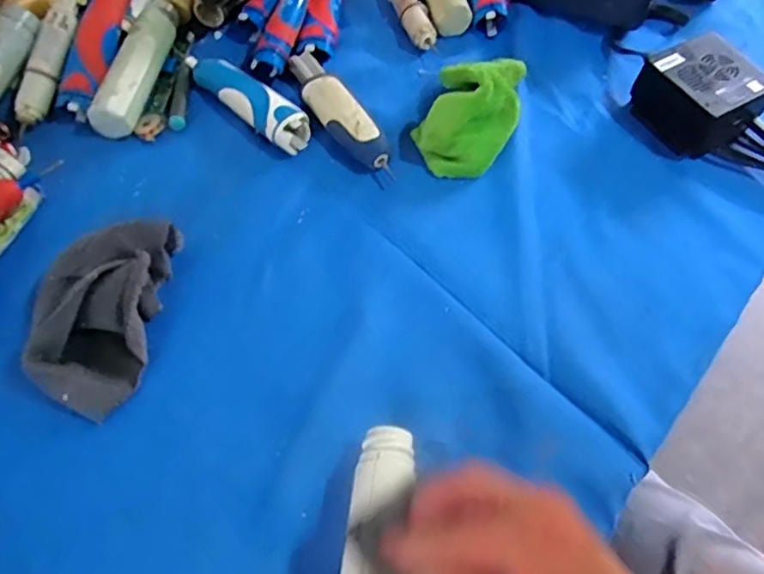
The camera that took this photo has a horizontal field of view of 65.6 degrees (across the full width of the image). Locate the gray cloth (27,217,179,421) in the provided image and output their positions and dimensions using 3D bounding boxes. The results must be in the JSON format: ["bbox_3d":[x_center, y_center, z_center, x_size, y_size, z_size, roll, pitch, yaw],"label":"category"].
[{"bbox_3d":[-0.185,0.015,0.386,0.073,0.036,0.130,6,61,3],"label":"gray cloth"}]

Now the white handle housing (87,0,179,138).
[{"bbox_3d":[-0.206,-0.191,0.507,0.035,0.035,0.144,7,61,4],"label":"white handle housing"}]

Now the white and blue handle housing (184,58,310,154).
[{"bbox_3d":[-0.113,-0.157,0.490,0.134,0.024,0.032,39,67,19],"label":"white and blue handle housing"}]

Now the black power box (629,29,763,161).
[{"bbox_3d":[0.256,-0.153,0.476,0.074,0.050,0.080,-25,63,-13],"label":"black power box"}]

